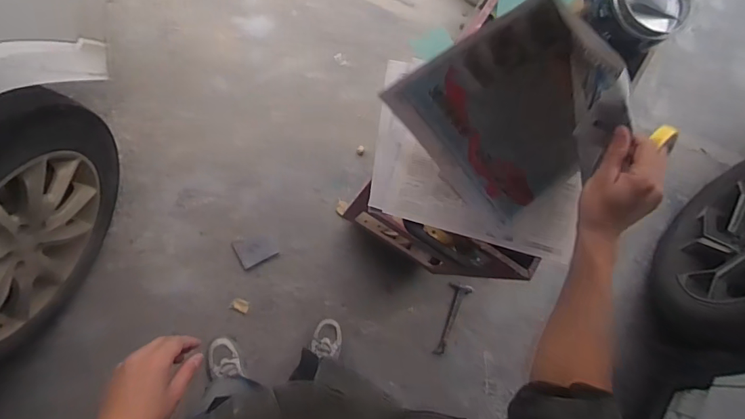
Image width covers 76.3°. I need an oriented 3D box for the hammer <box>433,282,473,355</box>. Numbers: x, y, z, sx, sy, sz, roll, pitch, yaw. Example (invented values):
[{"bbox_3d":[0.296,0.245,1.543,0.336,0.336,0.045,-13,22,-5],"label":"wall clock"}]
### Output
[{"bbox_3d":[0.256,0.364,1.574,0.079,0.035,0.252,23,80,-5],"label":"hammer"}]

